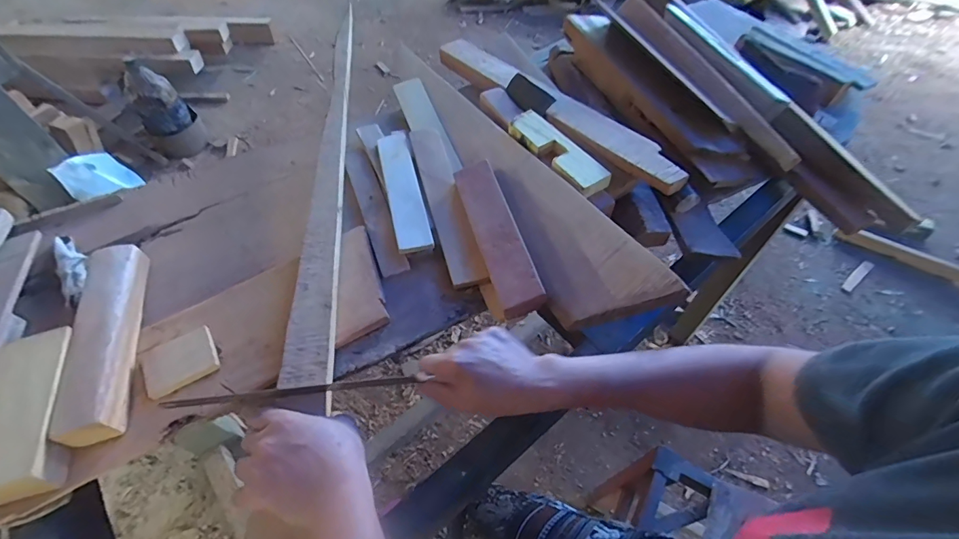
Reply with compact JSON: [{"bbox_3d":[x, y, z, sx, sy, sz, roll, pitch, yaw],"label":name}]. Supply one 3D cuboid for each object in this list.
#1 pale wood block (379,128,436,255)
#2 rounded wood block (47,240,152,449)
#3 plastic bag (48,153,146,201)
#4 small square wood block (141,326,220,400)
[{"bbox_3d":[-0.102,-0.107,0.584,0.047,0.016,0.220,-13,55,-9],"label":"pale wood block"},{"bbox_3d":[-0.392,0.068,0.458,0.046,0.037,0.221,-16,56,-11],"label":"rounded wood block"},{"bbox_3d":[-1.199,-0.288,1.382,0.119,0.137,0.185,34,61,22],"label":"plastic bag"},{"bbox_3d":[-0.310,0.095,0.450,0.068,0.011,0.056,-28,59,-18],"label":"small square wood block"}]

